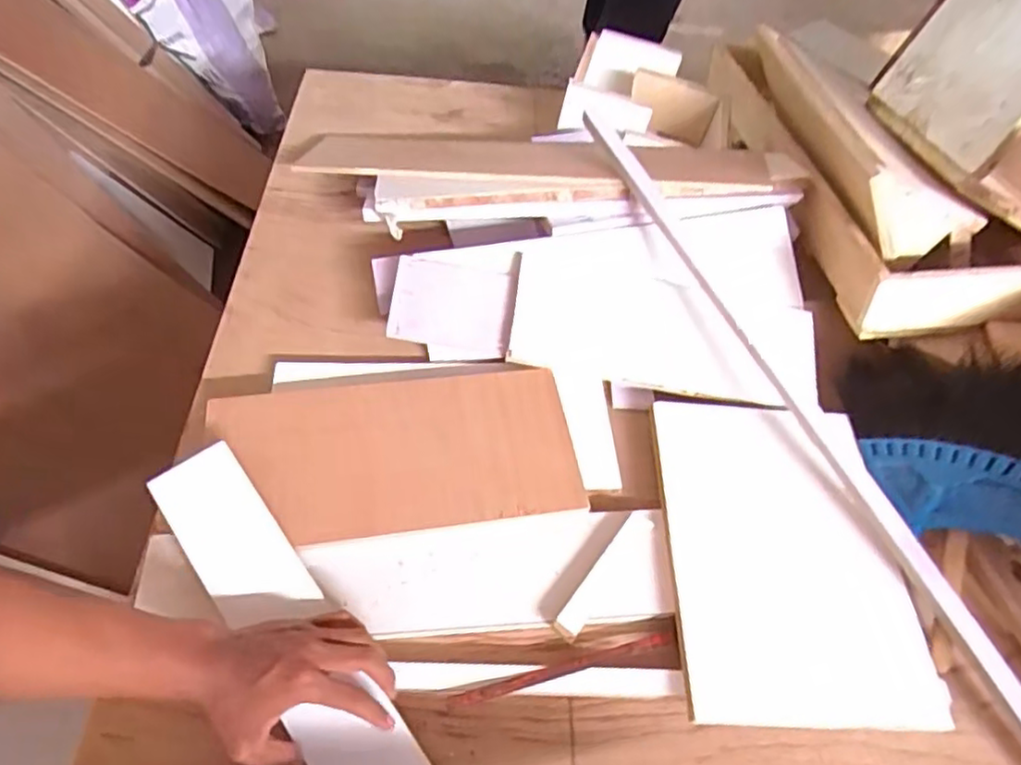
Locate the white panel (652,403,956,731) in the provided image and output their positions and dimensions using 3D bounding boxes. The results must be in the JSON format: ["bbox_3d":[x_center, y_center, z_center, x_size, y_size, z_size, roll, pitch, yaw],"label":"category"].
[{"bbox_3d":[0.298,0.184,0.716,0.252,0.022,0.342,2,58,-2],"label":"white panel"}]

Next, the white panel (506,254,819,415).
[{"bbox_3d":[0.200,-0.062,0.847,0.395,0.026,0.151,10,73,-5],"label":"white panel"}]

